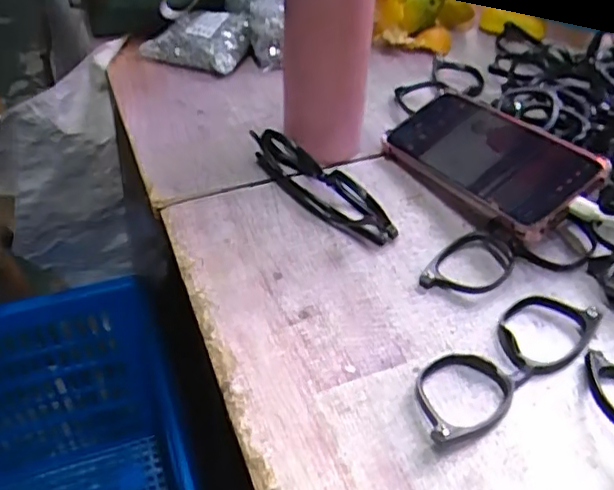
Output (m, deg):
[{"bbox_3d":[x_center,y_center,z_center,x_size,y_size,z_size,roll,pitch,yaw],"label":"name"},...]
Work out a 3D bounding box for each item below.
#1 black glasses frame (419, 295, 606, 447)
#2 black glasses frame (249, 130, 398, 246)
[{"bbox_3d":[0.116,0.066,0.367,0.141,0.012,0.049,-25,50,-26],"label":"black glasses frame"},{"bbox_3d":[0.009,-0.050,0.465,0.031,0.038,0.135,-26,50,-26],"label":"black glasses frame"}]

